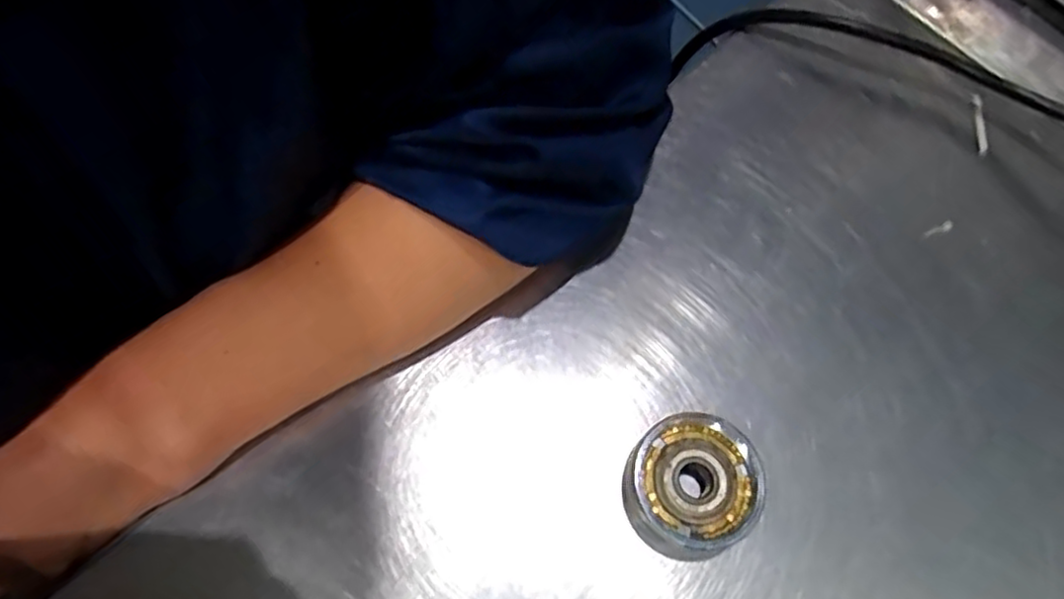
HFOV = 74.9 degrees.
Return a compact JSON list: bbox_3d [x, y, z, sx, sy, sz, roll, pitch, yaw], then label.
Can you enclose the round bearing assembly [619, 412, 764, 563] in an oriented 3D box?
[{"bbox_3d":[0.060,0.071,0.267,0.051,0.023,0.048,1,67,-3],"label":"round bearing assembly"}]

